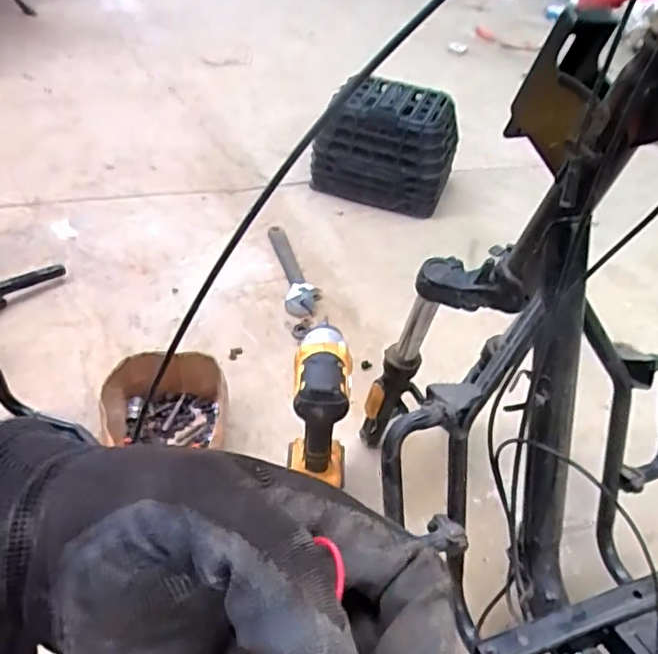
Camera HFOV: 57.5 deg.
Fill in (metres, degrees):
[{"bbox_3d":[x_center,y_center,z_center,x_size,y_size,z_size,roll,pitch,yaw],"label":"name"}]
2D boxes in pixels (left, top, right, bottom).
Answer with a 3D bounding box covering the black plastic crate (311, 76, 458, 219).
[{"bbox_3d":[0.133,-0.421,1.405,0.311,0.232,0.208,15,40,6],"label":"black plastic crate"}]

